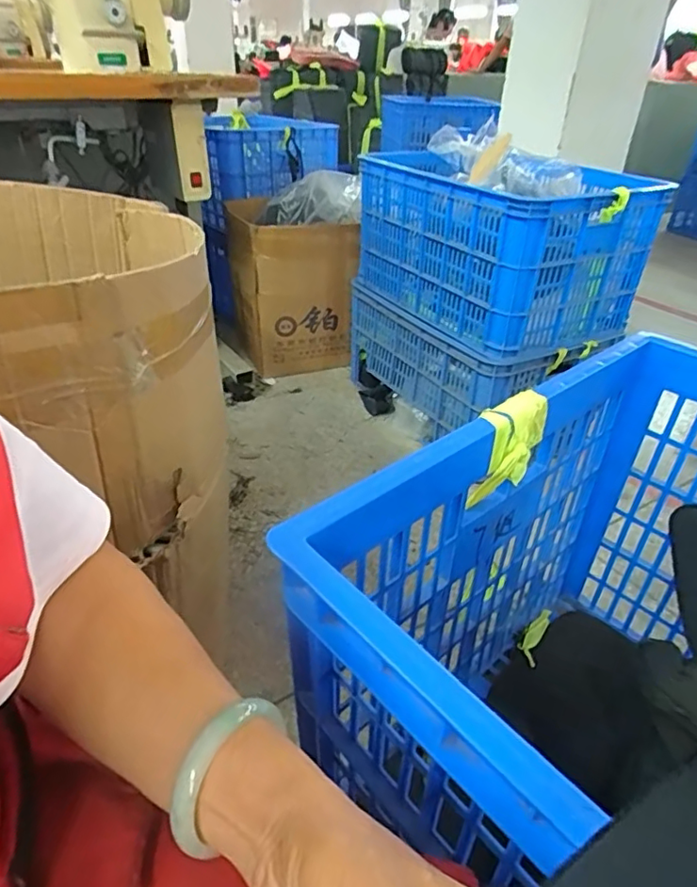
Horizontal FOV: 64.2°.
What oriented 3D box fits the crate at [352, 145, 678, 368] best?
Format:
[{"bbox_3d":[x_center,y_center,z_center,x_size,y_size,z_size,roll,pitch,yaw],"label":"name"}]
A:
[{"bbox_3d":[0.323,-0.458,1.267,0.357,0.306,0.563,-18,39,-26],"label":"crate"}]

